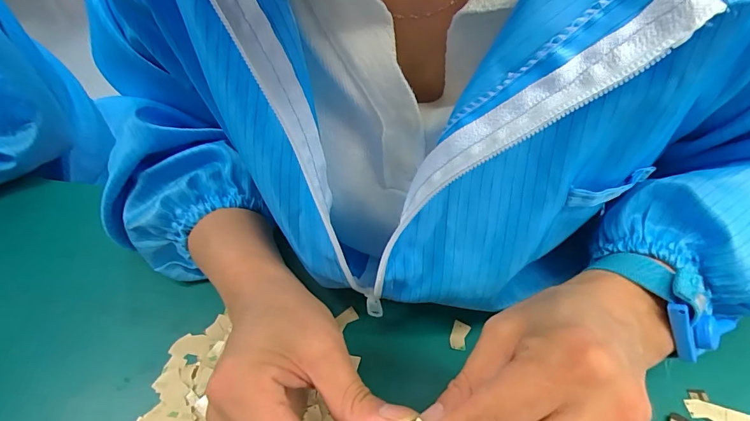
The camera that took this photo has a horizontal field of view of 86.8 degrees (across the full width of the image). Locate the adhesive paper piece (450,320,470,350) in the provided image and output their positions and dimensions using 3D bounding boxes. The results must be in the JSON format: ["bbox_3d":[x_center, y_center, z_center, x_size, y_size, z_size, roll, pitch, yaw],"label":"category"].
[{"bbox_3d":[0.058,0.085,0.273,0.011,0.004,0.019,13,54,14],"label":"adhesive paper piece"}]

